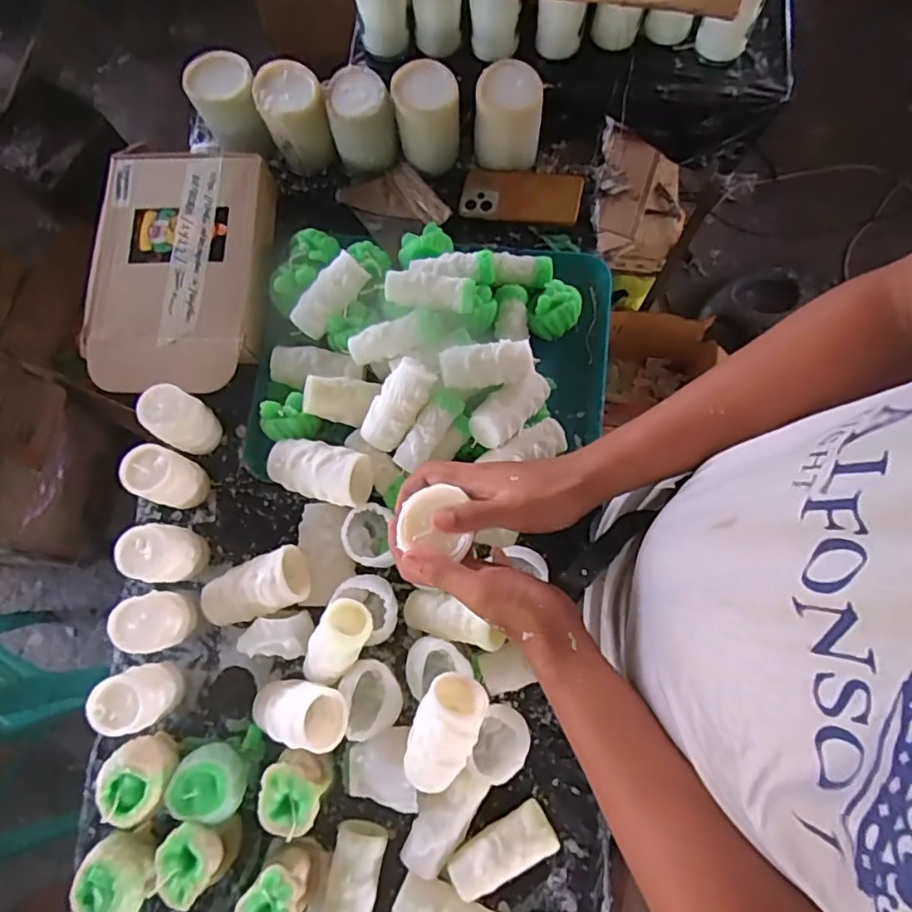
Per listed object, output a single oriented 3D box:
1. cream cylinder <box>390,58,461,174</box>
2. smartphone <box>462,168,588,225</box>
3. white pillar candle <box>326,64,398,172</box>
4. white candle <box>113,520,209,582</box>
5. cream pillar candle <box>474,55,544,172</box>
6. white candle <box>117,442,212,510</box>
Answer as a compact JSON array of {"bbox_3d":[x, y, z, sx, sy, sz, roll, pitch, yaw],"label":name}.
[{"bbox_3d":[-0.037,-0.442,0.776,0.081,0.107,0.077,-10,78,-1],"label":"cream cylinder"},{"bbox_3d":[0.088,-0.349,0.793,0.157,0.012,0.074,8,82,7],"label":"smartphone"},{"bbox_3d":[-0.122,-0.445,0.782,0.079,0.098,0.084,0,78,1],"label":"white pillar candle"},{"bbox_3d":[-0.327,0.111,0.674,0.055,0.109,0.059,0,78,1],"label":"white candle"},{"bbox_3d":[0.067,-0.434,0.766,0.083,0.108,0.083,5,78,3],"label":"cream pillar candle"},{"bbox_3d":[-0.333,0.026,0.692,0.058,0.108,0.058,0,78,1],"label":"white candle"}]

